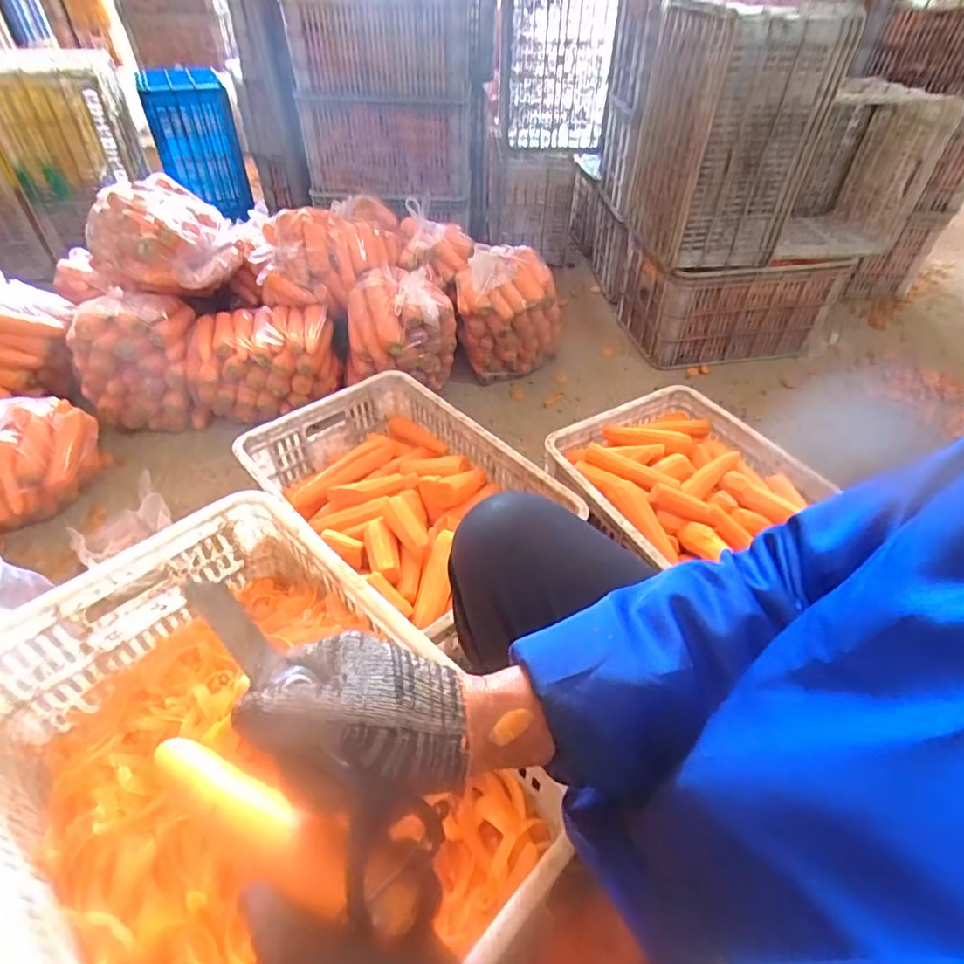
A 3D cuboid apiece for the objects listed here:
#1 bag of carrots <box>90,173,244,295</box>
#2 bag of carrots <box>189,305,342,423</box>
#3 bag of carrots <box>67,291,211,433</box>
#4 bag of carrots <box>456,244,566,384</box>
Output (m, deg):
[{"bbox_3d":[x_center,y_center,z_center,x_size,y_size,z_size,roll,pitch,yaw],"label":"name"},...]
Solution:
[{"bbox_3d":[-0.797,-0.623,1.401,0.328,0.185,0.264,-23,50,-23],"label":"bag of carrots"},{"bbox_3d":[-0.546,-0.295,1.423,0.358,0.219,0.235,4,45,3],"label":"bag of carrots"},{"bbox_3d":[-0.839,-0.293,1.384,0.252,0.293,0.202,-5,45,-7],"label":"bag of carrots"},{"bbox_3d":[0.073,-0.430,1.454,0.274,0.288,0.204,3,45,2],"label":"bag of carrots"}]

